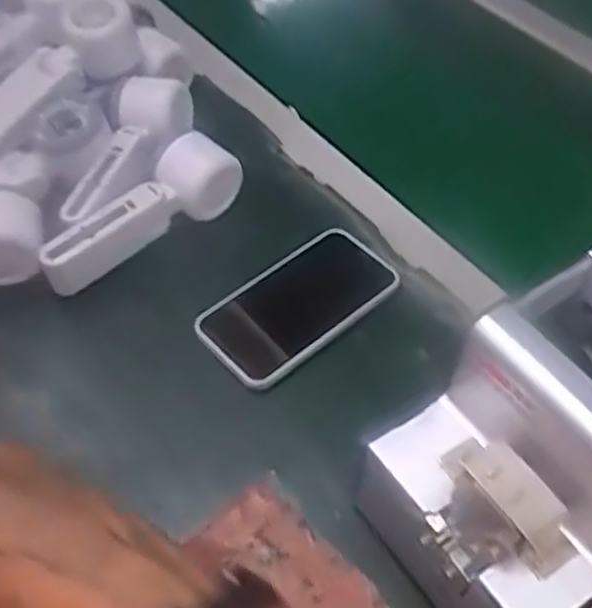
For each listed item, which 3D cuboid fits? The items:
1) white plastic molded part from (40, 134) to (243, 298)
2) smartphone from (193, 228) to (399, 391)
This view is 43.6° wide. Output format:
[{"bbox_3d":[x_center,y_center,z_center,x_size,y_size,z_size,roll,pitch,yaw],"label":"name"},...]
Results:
[{"bbox_3d":[-0.114,-0.065,0.551,0.047,0.060,0.159,36,58,24],"label":"white plastic molded part"},{"bbox_3d":[0.004,-0.001,0.536,0.148,0.014,0.072,-34,59,-26],"label":"smartphone"}]

